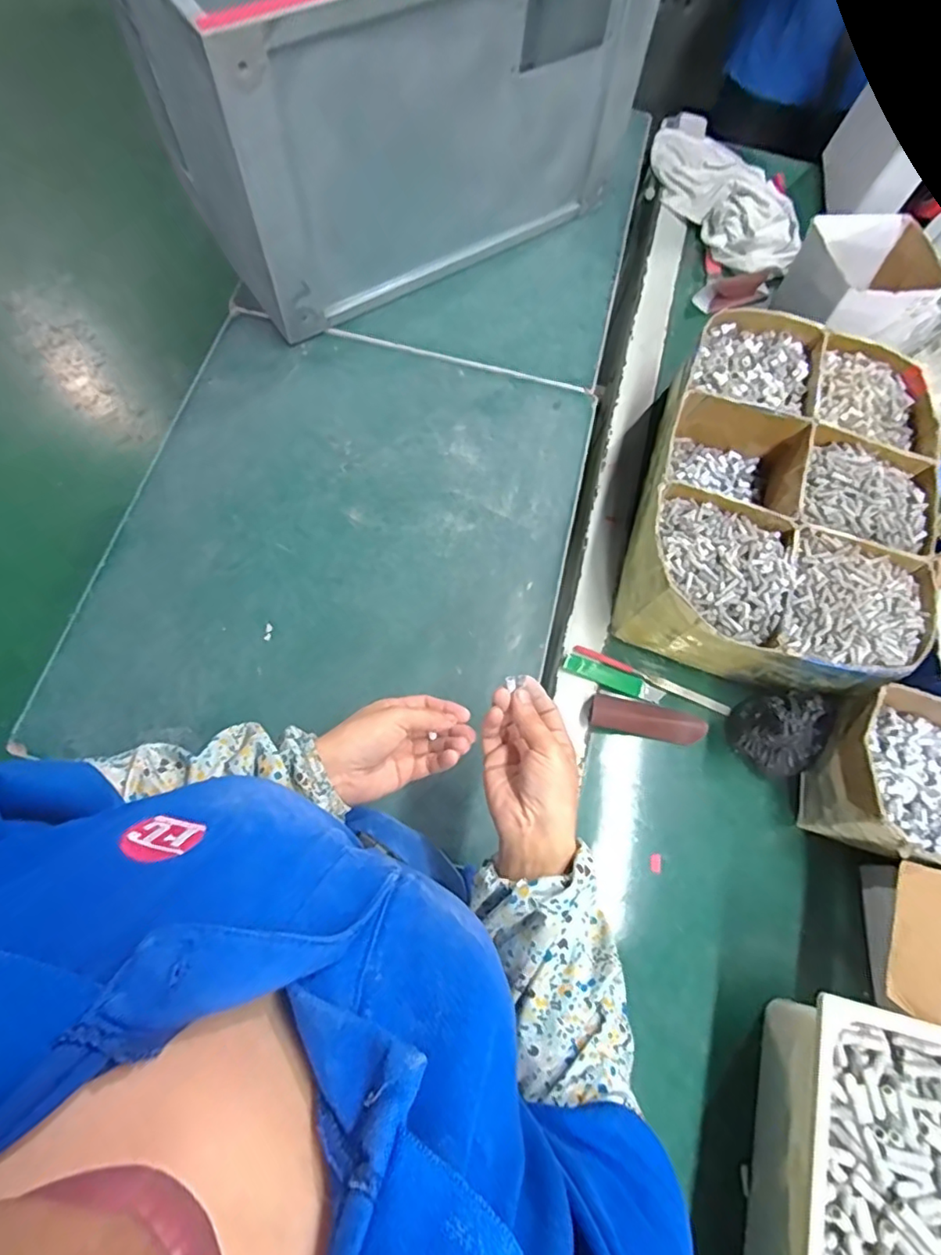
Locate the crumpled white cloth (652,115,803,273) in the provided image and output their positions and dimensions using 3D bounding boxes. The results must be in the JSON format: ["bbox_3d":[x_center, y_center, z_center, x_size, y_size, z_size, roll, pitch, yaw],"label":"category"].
[{"bbox_3d":[0.367,-0.660,0.860,0.141,0.051,0.351,-18,74,-8],"label":"crumpled white cloth"}]

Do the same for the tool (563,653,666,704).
[{"bbox_3d":[0.153,0.056,0.618,0.110,0.017,0.022,18,72,3],"label":"tool"}]

